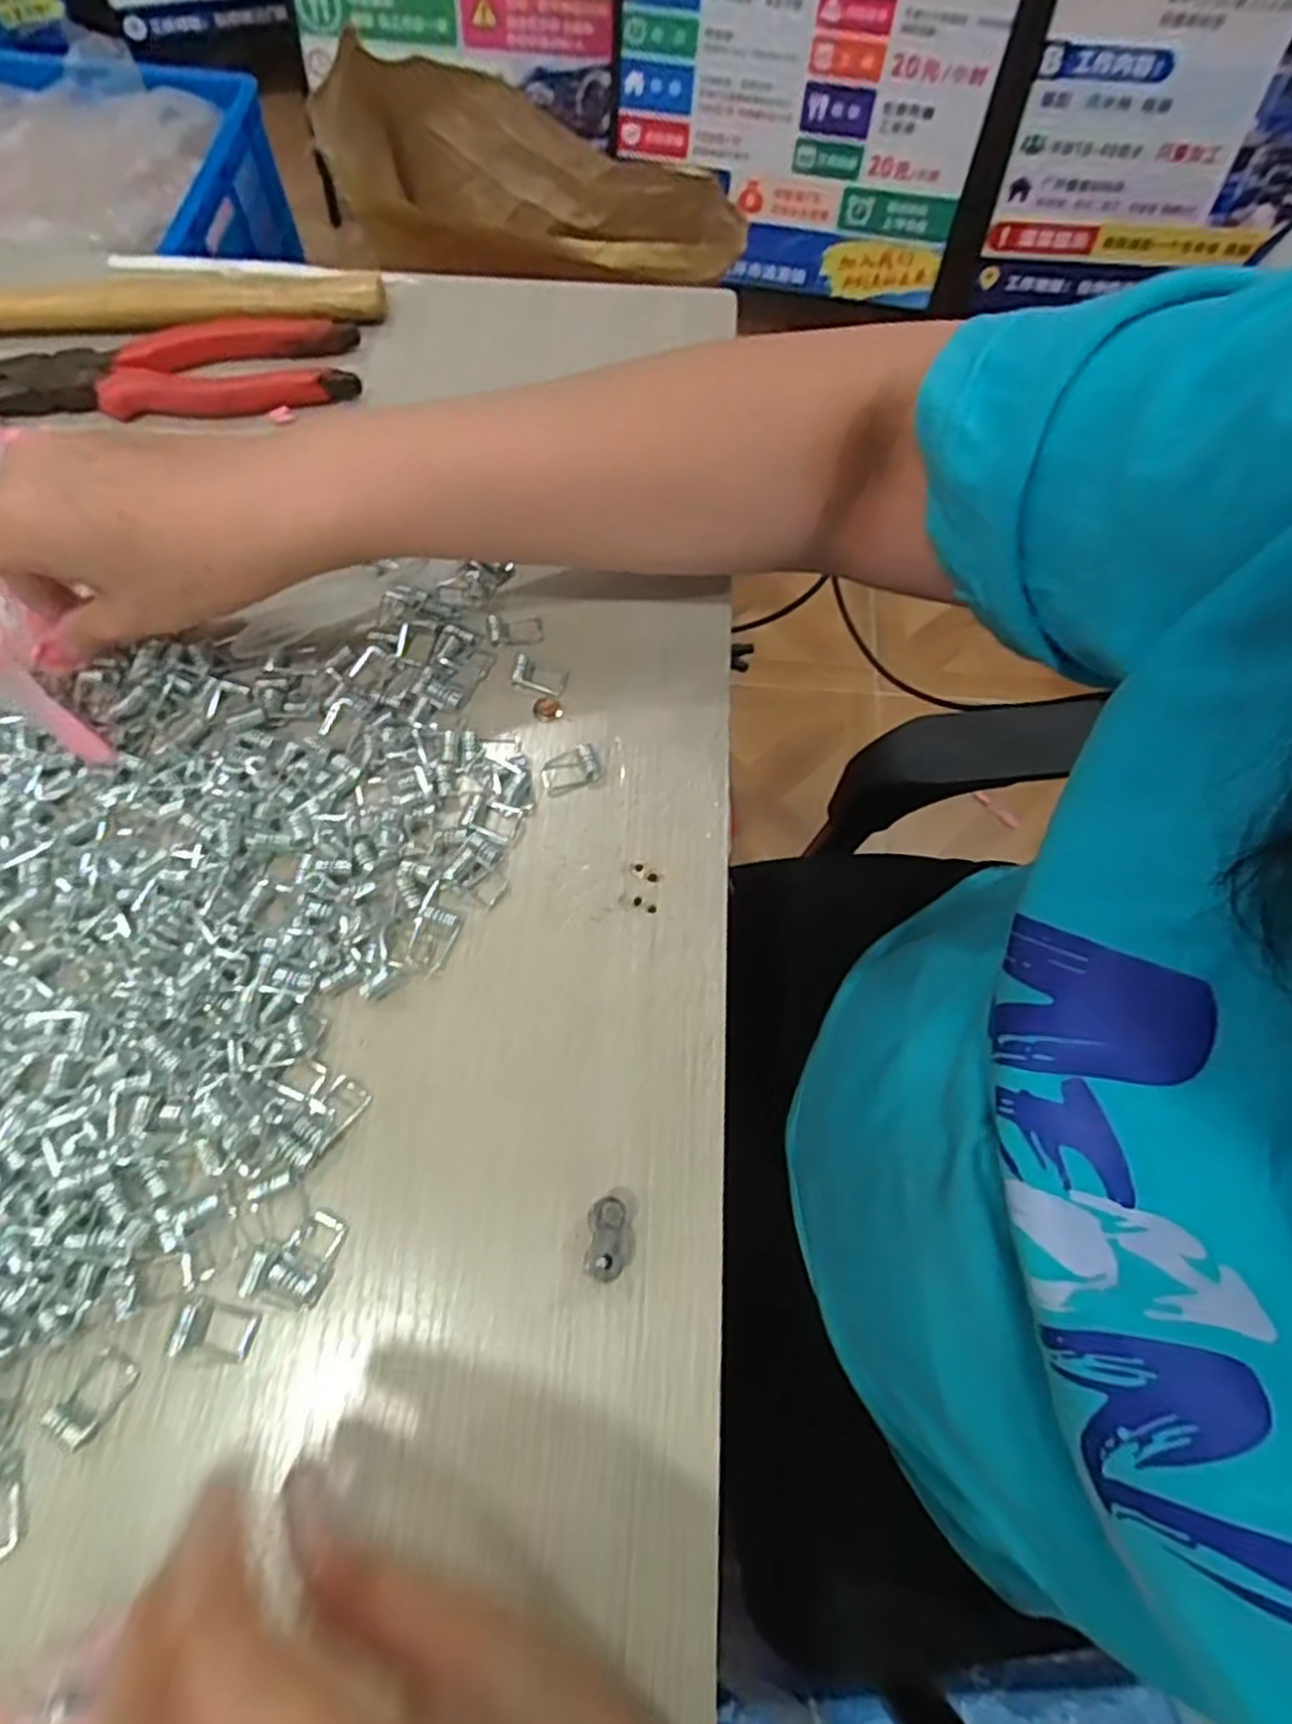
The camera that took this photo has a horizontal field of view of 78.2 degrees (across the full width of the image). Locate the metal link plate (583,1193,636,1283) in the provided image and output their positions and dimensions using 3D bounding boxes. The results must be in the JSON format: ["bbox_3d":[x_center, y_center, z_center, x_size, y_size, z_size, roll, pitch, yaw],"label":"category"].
[{"bbox_3d":[-0.011,0.117,0.247,0.014,0.014,0.023,5,67,0],"label":"metal link plate"}]

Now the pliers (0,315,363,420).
[{"bbox_3d":[-0.232,-0.234,0.376,0.186,0.013,0.049,-5,68,-4],"label":"pliers"}]

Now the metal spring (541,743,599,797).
[{"bbox_3d":[-0.029,-0.037,0.309,0.024,0.007,0.015,-23,70,-11],"label":"metal spring"}]

